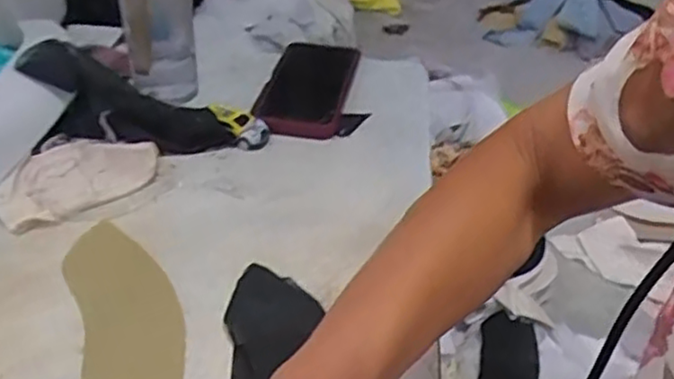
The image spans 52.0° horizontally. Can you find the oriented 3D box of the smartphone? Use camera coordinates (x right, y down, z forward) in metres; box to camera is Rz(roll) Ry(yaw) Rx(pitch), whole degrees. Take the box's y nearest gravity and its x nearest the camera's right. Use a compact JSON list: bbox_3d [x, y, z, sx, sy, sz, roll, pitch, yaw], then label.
[{"bbox_3d":[-0.027,-0.100,0.672,0.078,0.017,0.167,7,37,6],"label":"smartphone"}]

